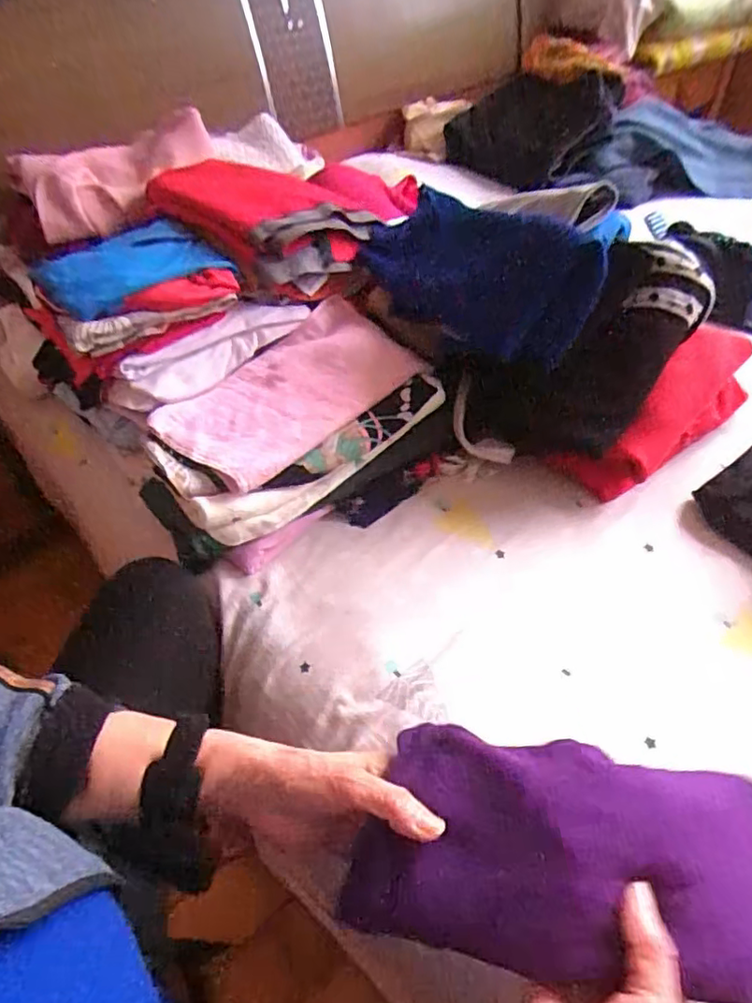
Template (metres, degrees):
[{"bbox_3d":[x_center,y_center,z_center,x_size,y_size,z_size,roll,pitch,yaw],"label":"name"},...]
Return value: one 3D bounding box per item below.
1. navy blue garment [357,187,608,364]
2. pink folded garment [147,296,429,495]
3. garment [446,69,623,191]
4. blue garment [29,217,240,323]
[{"bbox_3d":[0.127,-0.279,0.756,0.307,0.072,0.169,35,100,26],"label":"navy blue garment"},{"bbox_3d":[-0.092,-0.132,0.709,0.169,0.025,0.304,33,58,29],"label":"pink folded garment"},{"bbox_3d":[0.346,-0.835,1.411,0.371,0.218,0.117,9,49,12],"label":"garment"},{"bbox_3d":[-0.305,-0.287,0.736,0.190,0.030,0.215,-36,55,-26],"label":"blue garment"}]

